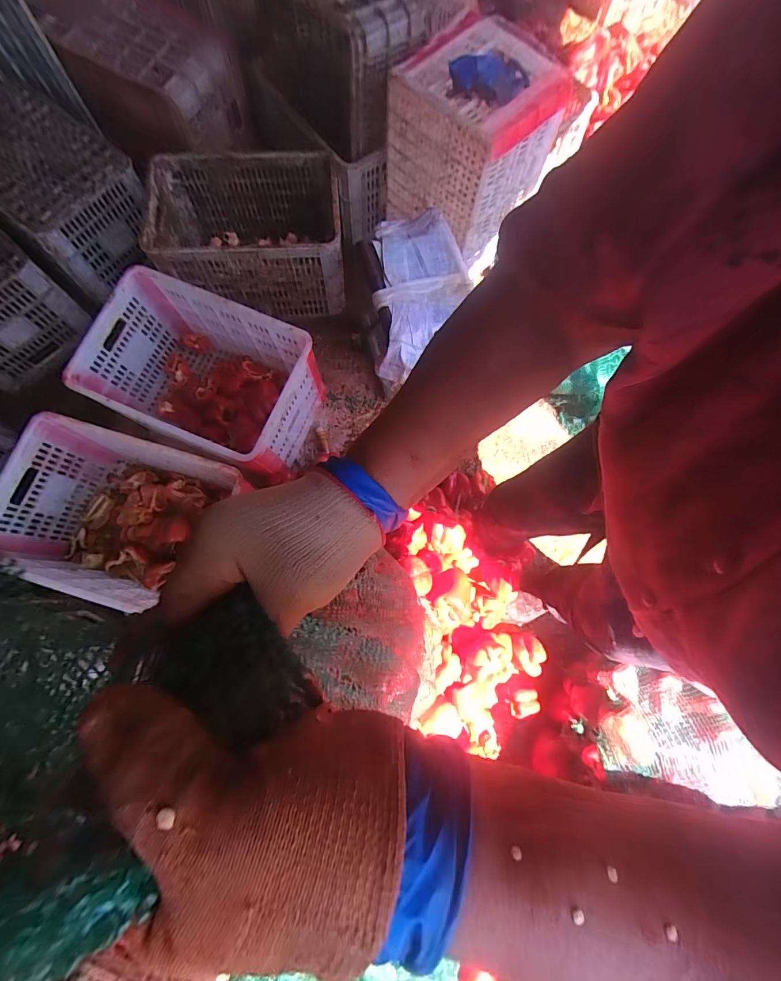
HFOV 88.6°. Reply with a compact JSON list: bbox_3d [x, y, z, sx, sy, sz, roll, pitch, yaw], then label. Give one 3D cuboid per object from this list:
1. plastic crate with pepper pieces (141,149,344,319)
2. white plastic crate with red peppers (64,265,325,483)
[{"bbox_3d":[-0.400,-0.736,1.175,0.503,0.255,0.323,-3,75,-2],"label":"plastic crate with pepper pieces"},{"bbox_3d":[-0.481,-0.283,1.087,0.499,0.308,0.354,24,76,5],"label":"white plastic crate with red peppers"}]

